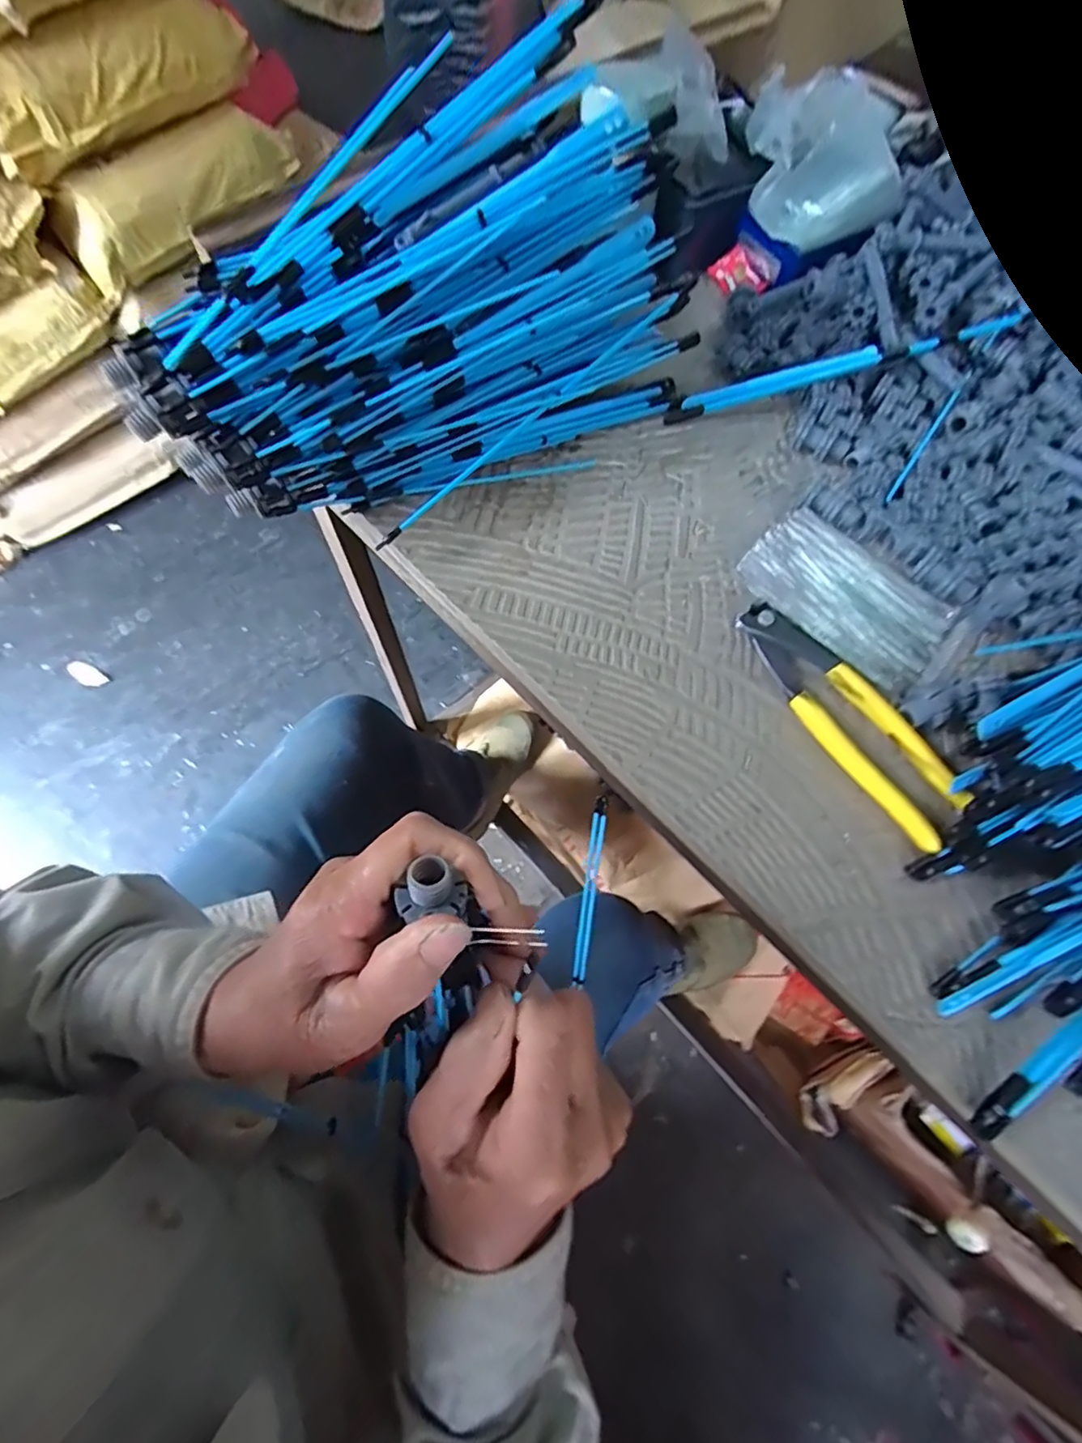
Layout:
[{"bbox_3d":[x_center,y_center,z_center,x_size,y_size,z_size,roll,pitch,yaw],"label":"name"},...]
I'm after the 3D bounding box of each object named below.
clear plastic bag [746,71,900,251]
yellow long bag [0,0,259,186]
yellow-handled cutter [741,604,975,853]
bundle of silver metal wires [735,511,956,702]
[{"bbox_3d":[0.214,-0.425,0.448,0.113,0.057,0.094,-17,69,-9],"label":"clear plastic bag"},{"bbox_3d":[-0.641,-0.979,0.898,0.085,0.128,0.432,41,71,13],"label":"yellow long bag"},{"bbox_3d":[0.176,-0.005,0.343,0.046,0.015,0.161,-29,72,-14],"label":"yellow-handled cutter"},{"bbox_3d":[0.194,-0.081,0.378,0.124,0.005,0.078,41,72,13],"label":"bundle of silver metal wires"}]

